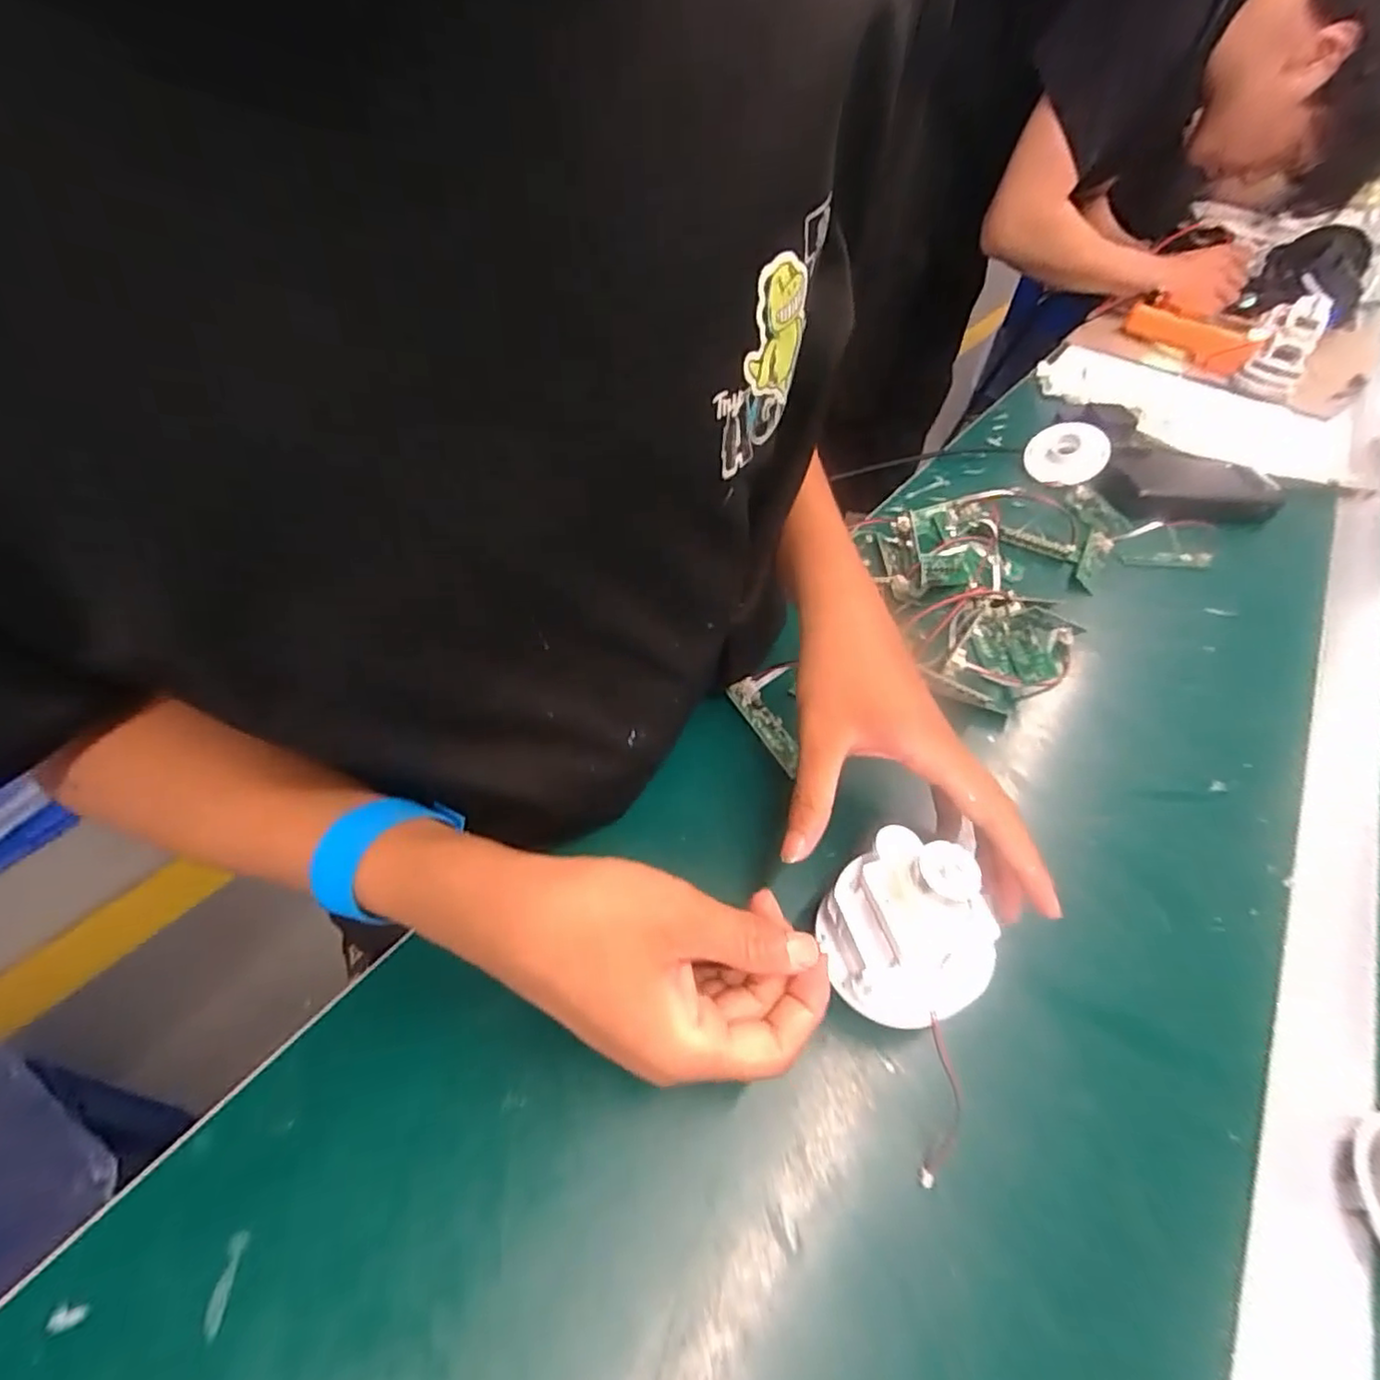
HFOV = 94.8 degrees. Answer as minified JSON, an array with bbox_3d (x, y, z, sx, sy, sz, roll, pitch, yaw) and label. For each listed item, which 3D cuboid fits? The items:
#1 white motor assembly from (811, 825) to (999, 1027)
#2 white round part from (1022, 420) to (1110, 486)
[{"bbox_3d":[0.095,0.099,0.267,0.067,0.084,0.042,28,9,11],"label":"white motor assembly"},{"bbox_3d":[0.356,-0.224,0.599,0.065,0.016,0.087,-32,45,20],"label":"white round part"}]

